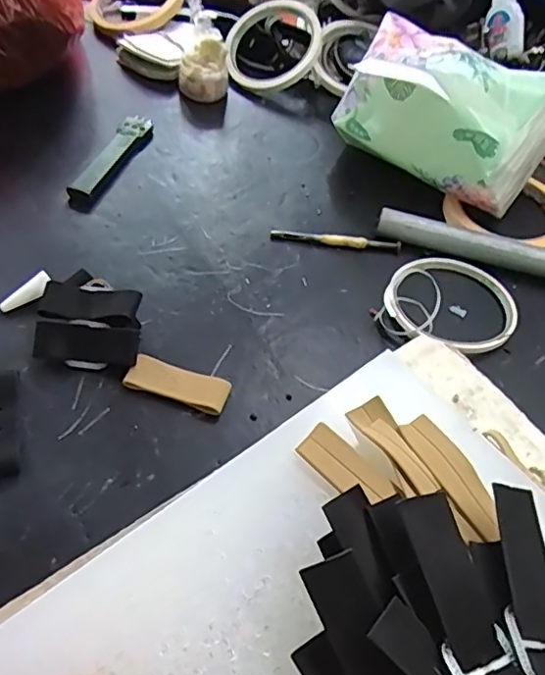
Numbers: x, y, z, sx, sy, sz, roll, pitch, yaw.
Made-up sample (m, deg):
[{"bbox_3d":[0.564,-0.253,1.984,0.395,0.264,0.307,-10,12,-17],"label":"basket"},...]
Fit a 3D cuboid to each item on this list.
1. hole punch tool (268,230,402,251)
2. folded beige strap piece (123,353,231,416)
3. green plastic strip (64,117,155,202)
[{"bbox_3d":[0.046,-0.071,0.418,0.093,0.008,0.007,7,54,0],"label":"hole punch tool"},{"bbox_3d":[-0.055,0.028,0.334,0.058,0.010,0.021,18,54,8],"label":"folded beige strap piece"},{"bbox_3d":[-0.125,-0.143,0.449,0.018,0.014,0.109,18,55,9],"label":"green plastic strip"}]

